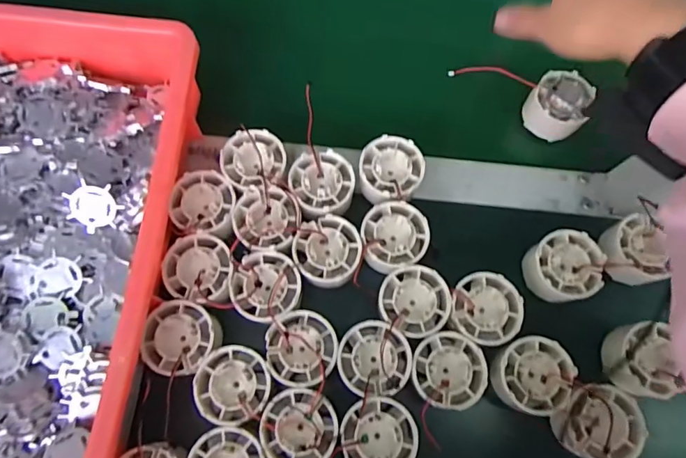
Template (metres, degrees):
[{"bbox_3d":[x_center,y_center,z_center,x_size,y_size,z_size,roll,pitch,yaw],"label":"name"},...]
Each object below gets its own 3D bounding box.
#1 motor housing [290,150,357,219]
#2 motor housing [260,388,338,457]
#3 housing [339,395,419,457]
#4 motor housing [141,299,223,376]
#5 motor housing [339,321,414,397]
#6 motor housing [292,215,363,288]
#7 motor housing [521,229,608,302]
[{"bbox_3d":[-0.016,-0.034,0.382,0.049,0.032,0.053,0,73,-1],"label":"motor housing"},{"bbox_3d":[-0.030,0.138,0.319,0.050,0.014,0.051,0,73,-1],"label":"motor housing"},{"bbox_3d":[0.025,0.144,0.321,0.051,0.024,0.051,0,73,-1],"label":"housing"},{"bbox_3d":[-0.119,0.078,0.340,0.051,0.021,0.049,0,73,-1],"label":"motor housing"},{"bbox_3d":[0.023,0.093,0.334,0.050,0.018,0.051,9,73,2],"label":"motor housing"},{"bbox_3d":[-0.011,0.019,0.360,0.051,0.021,0.053,-13,73,-5],"label":"motor housing"},{"bbox_3d":[0.168,0.031,0.363,0.053,0.037,0.050,0,73,-1],"label":"motor housing"}]

